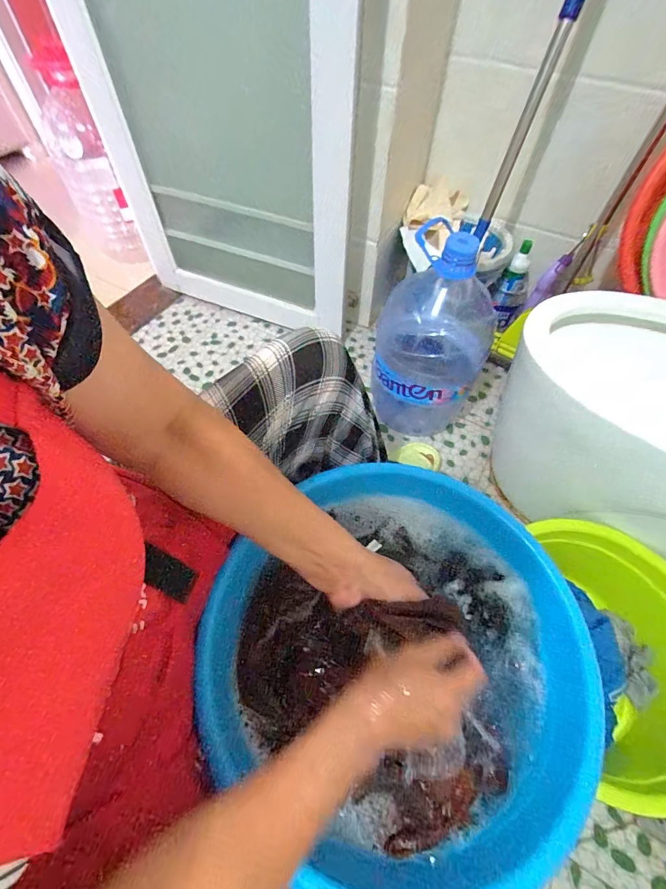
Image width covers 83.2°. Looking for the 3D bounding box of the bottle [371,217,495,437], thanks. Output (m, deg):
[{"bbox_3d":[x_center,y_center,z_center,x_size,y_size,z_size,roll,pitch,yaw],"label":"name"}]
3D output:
[{"bbox_3d":[0.200,-0.201,0.830,0.238,0.438,0.192,25,60,15],"label":"bottle"}]

